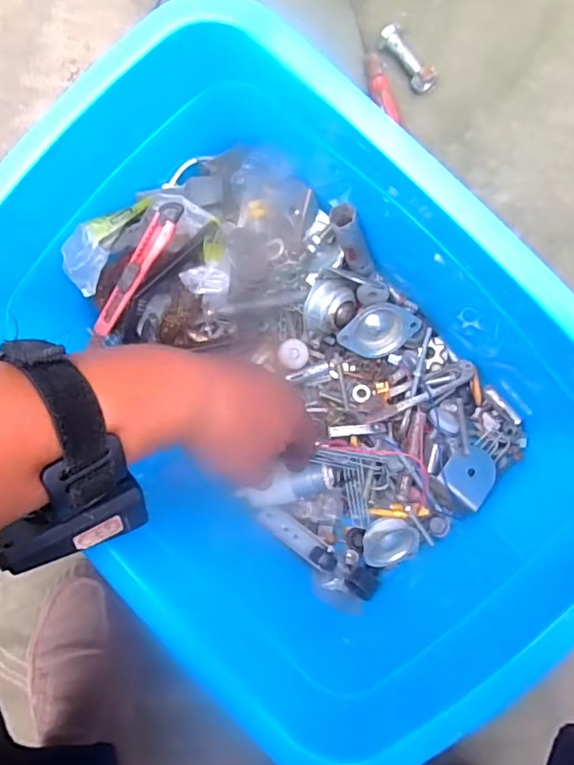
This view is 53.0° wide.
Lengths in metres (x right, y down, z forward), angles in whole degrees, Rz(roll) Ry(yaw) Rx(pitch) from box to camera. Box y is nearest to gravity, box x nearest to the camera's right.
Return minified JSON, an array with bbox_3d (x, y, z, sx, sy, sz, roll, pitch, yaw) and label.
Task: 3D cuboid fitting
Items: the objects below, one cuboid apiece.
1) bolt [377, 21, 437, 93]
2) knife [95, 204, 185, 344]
[{"bbox_3d":[0.105,-0.283,0.505,0.020,0.019,0.063,-40,85,6],"label":"bolt"},{"bbox_3d":[-0.113,-0.078,0.422,0.017,0.009,0.129,43,118,6],"label":"knife"}]

